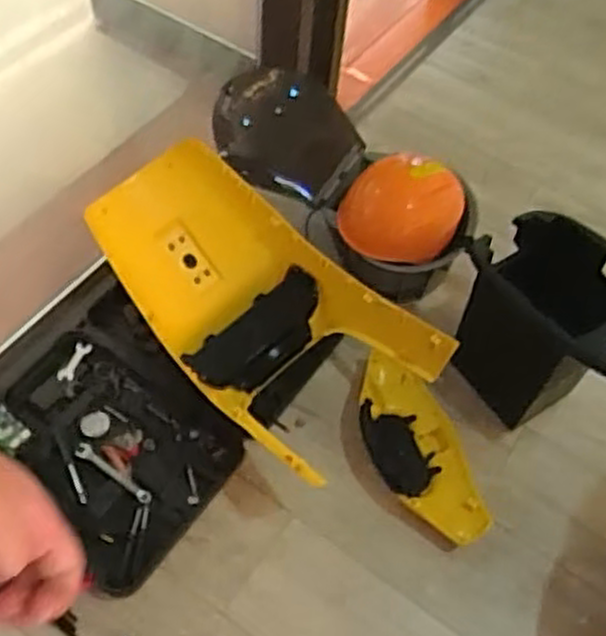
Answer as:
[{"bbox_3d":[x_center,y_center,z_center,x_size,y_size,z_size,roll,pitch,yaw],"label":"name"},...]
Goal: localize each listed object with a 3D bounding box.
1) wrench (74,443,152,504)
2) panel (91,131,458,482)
[{"bbox_3d":[-0.328,0.271,1.360,0.158,0.007,0.028,36,57,13],"label":"wrench"},{"bbox_3d":[-0.085,-0.019,1.376,0.344,0.294,0.629,-36,67,-24],"label":"panel"}]

